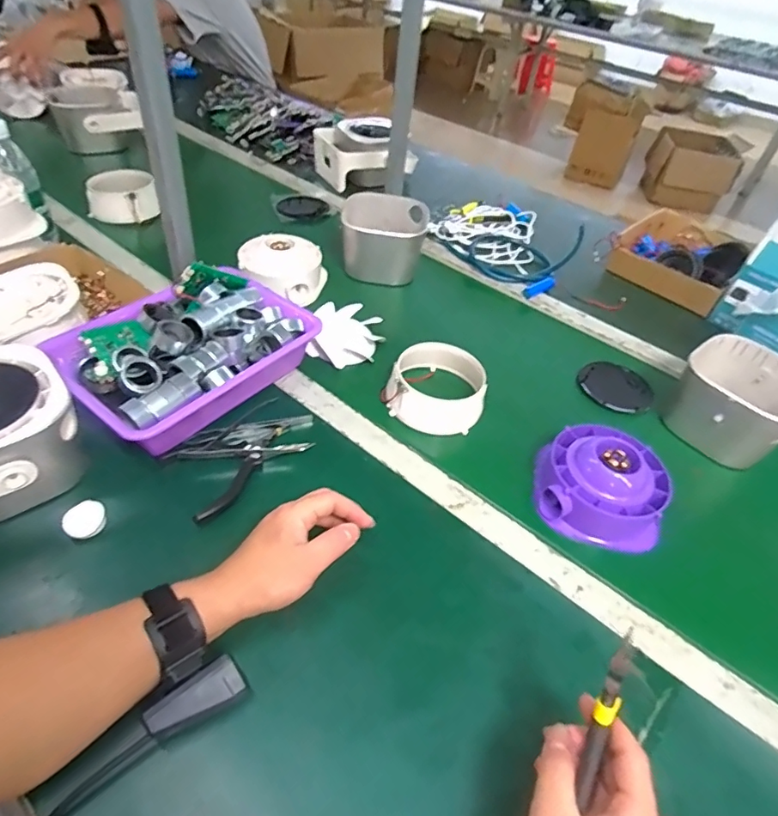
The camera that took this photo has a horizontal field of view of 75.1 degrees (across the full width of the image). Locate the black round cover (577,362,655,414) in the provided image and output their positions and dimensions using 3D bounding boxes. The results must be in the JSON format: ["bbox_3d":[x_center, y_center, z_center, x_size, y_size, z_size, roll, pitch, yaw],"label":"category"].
[{"bbox_3d":[0.336,-0.031,0.745,0.105,0.013,0.105,4,45,-4],"label":"black round cover"}]

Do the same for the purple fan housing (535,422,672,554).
[{"bbox_3d":[0.237,0.076,0.560,0.130,0.064,0.130,19,46,11],"label":"purple fan housing"}]

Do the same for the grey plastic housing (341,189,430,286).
[{"bbox_3d":[-0.011,-0.296,0.878,0.136,0.092,0.146,8,44,1],"label":"grey plastic housing"}]

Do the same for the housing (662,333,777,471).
[{"bbox_3d":[0.456,-0.008,0.661,0.140,0.091,0.151,37,51,26],"label":"housing"}]

